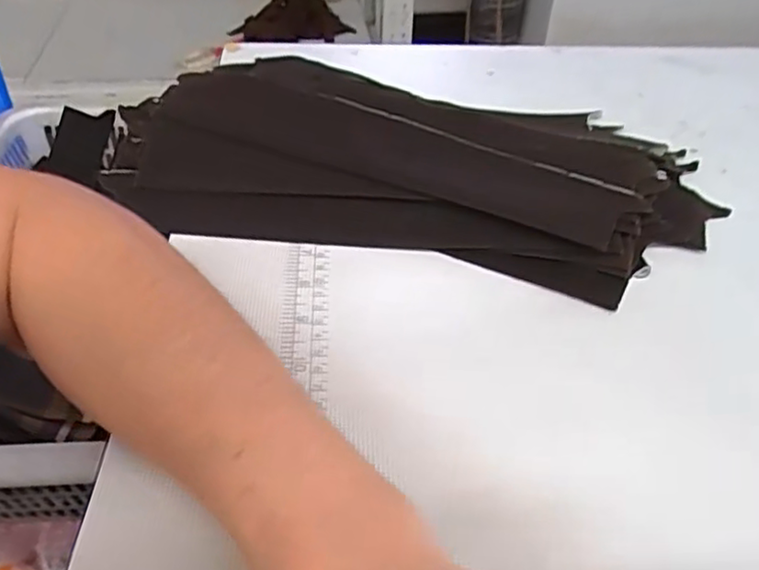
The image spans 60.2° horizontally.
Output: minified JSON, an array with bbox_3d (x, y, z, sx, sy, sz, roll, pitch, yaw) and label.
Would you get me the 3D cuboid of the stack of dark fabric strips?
[{"bbox_3d":[0.007,-0.074,0.388,0.374,0.038,0.144,9,42,7],"label":"stack of dark fabric strips"}]

